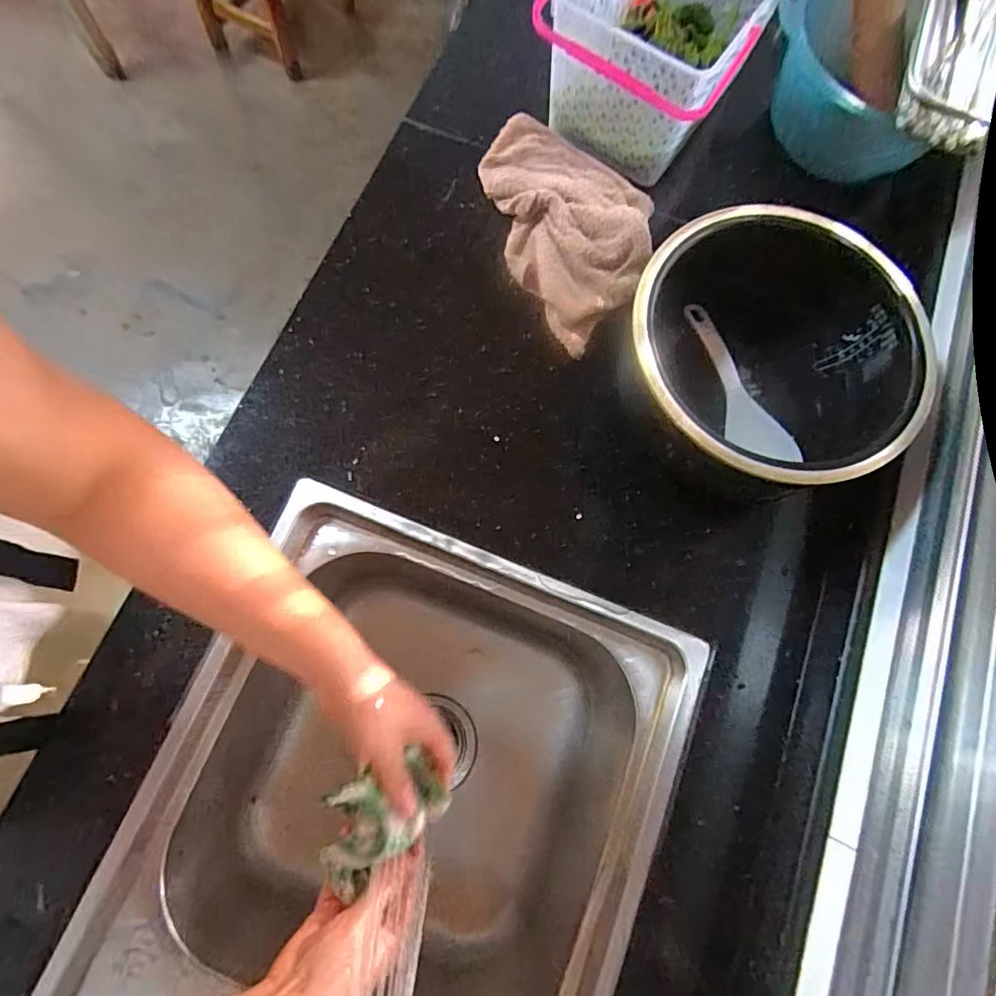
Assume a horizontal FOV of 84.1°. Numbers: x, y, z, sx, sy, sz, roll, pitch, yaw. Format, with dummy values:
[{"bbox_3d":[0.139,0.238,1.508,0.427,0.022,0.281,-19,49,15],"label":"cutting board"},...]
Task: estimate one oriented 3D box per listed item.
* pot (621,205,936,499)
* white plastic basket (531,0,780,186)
[{"bbox_3d":[0.221,-0.112,0.484,0.228,0.124,0.229,0,75,-2],"label":"pot"},{"bbox_3d":[0.181,-0.487,0.566,0.182,0.127,0.272,35,77,7],"label":"white plastic basket"}]

